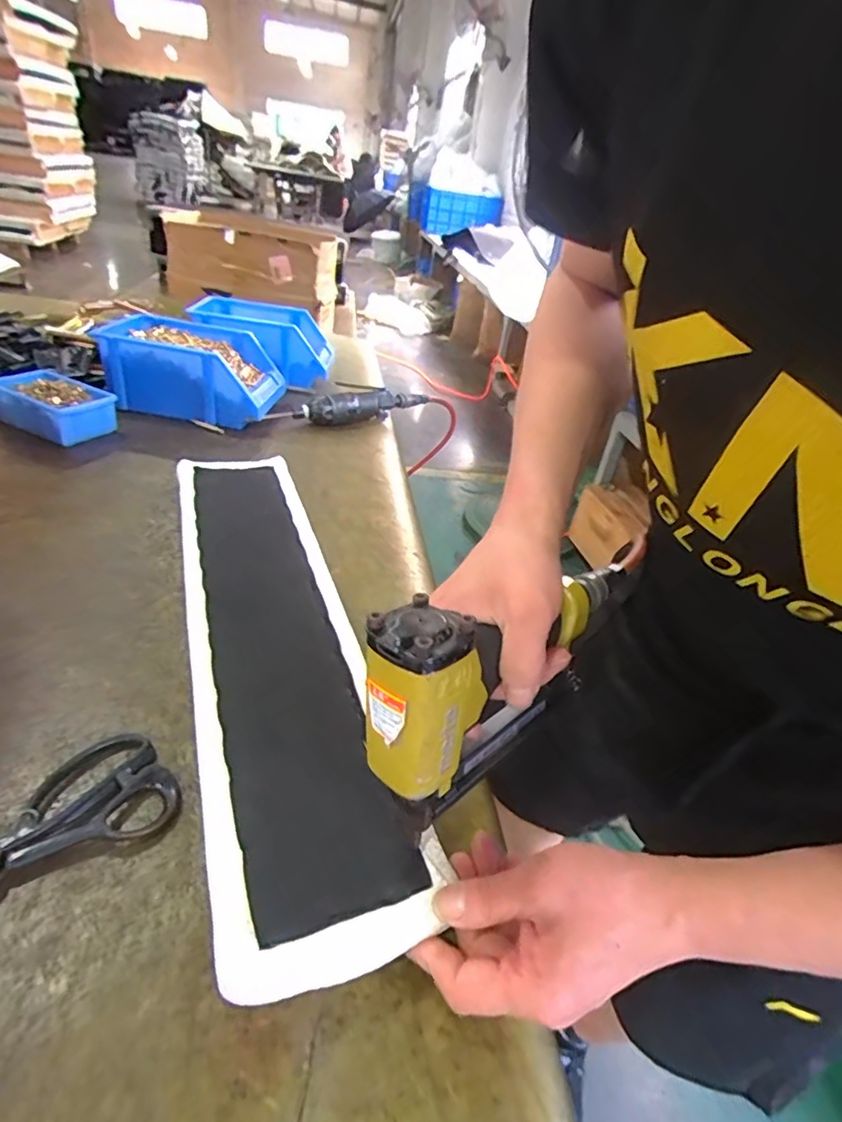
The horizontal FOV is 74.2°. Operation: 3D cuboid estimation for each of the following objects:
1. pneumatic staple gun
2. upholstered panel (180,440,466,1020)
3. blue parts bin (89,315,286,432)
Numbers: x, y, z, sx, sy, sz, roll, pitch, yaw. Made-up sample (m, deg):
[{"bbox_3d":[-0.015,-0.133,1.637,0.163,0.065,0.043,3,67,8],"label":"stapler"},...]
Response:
[{"bbox_3d":[0.062,0.055,0.347,0.228,0.126,0.054,-25,47,-37],"label":"pneumatic staple gun"},{"bbox_3d":[-0.131,0.047,0.478,0.127,0.025,0.532,-7,38,-21],"label":"upholstered panel"},{"bbox_3d":[-0.346,-0.302,0.878,0.233,0.103,0.184,5,35,-7],"label":"blue parts bin"}]

